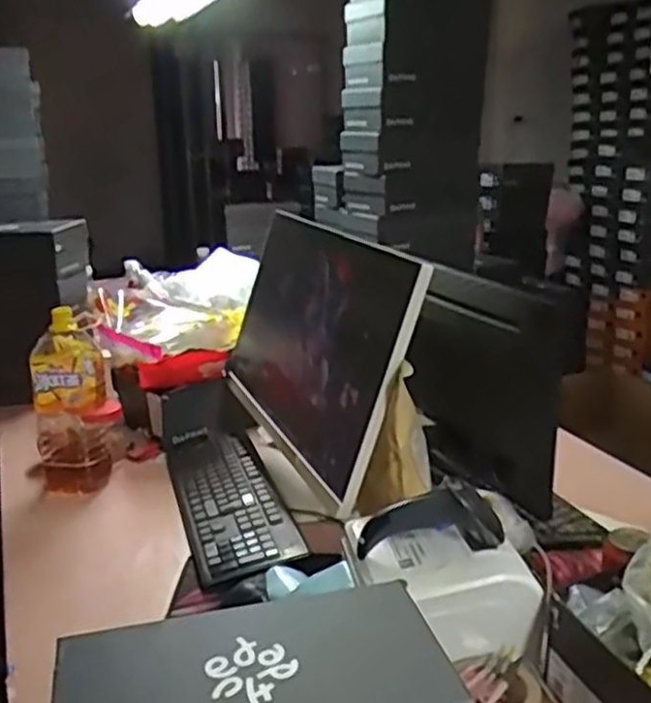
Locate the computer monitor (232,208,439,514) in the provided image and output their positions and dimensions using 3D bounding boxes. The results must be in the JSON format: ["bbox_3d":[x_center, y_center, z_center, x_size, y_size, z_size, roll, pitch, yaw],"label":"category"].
[{"bbox_3d":[-0.039,-0.017,1.189,0.053,0.355,0.599,12,11,-23],"label":"computer monitor"}]

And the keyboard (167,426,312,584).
[{"bbox_3d":[-0.152,0.224,1.191,0.150,0.031,0.438,-6,18,-16],"label":"keyboard"}]

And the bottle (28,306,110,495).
[{"bbox_3d":[-0.423,0.092,1.250,0.116,0.305,0.124,-7,18,-17],"label":"bottle"}]

